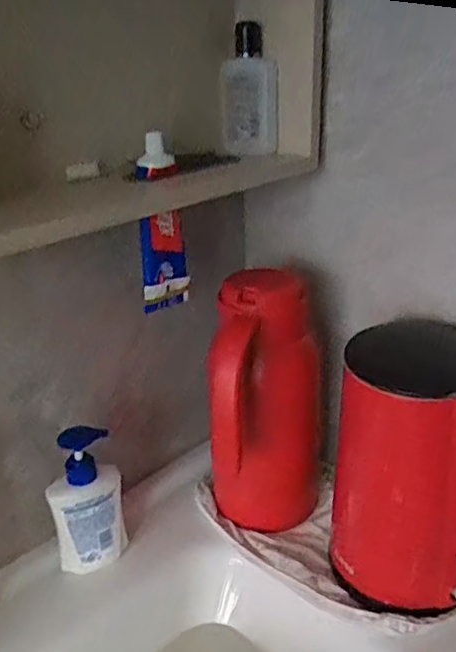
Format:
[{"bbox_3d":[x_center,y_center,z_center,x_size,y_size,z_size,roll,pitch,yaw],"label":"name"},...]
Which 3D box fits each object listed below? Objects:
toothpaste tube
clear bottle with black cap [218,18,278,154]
[{"bbox_3d":[-0.067,-0.096,0.606,0.047,0.166,0.036,-5,26,-7],"label":"toothpaste tube"},{"bbox_3d":[0.023,-0.256,0.670,0.065,0.132,0.041,-2,26,0],"label":"clear bottle with black cap"}]

